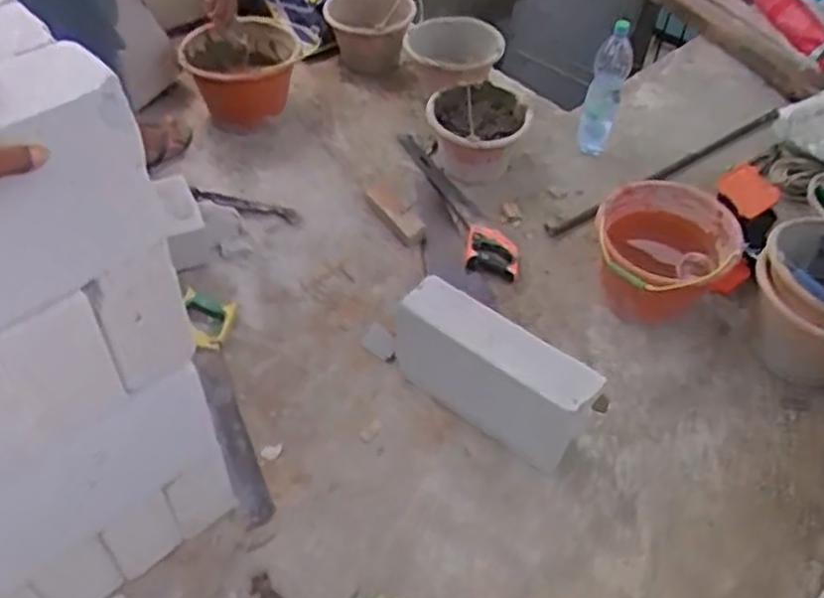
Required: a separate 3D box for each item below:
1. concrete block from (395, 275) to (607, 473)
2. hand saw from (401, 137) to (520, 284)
[{"bbox_3d":[0.128,0.115,1.277,0.345,0.167,0.114,34,52,25],"label":"concrete block"},{"bbox_3d":[0.092,-0.217,1.662,0.099,0.034,0.485,-15,51,-17],"label":"hand saw"}]

